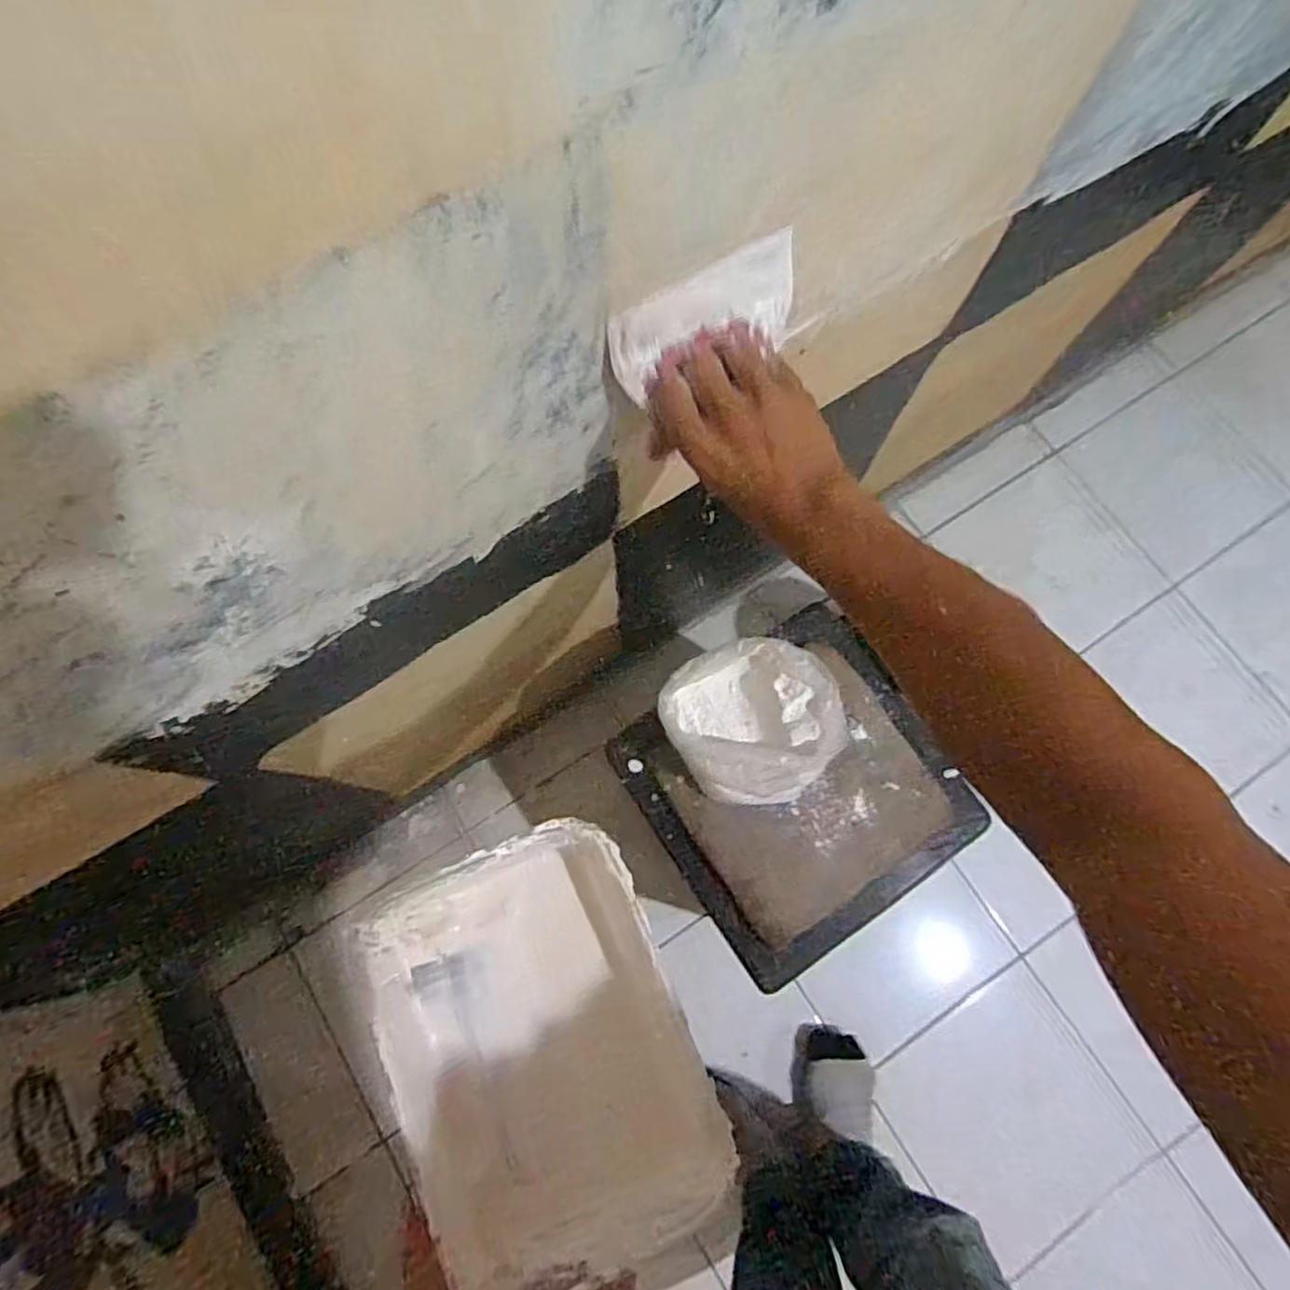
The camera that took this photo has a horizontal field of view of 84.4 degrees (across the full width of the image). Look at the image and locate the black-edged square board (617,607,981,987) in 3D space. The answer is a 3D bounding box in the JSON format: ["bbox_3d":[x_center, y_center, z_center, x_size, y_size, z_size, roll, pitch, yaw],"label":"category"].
[{"bbox_3d":[0.156,0.156,0.736,0.278,0.049,0.290,-33,78,-8],"label":"black-edged square board"}]

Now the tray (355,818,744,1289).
[{"bbox_3d":[-0.040,0.177,0.310,0.112,0.064,0.172,-22,77,-6],"label":"tray"}]

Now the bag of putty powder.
[{"bbox_3d":[0.109,0.077,0.708,0.160,0.085,0.154,-27,77,-7],"label":"bag of putty powder"}]

